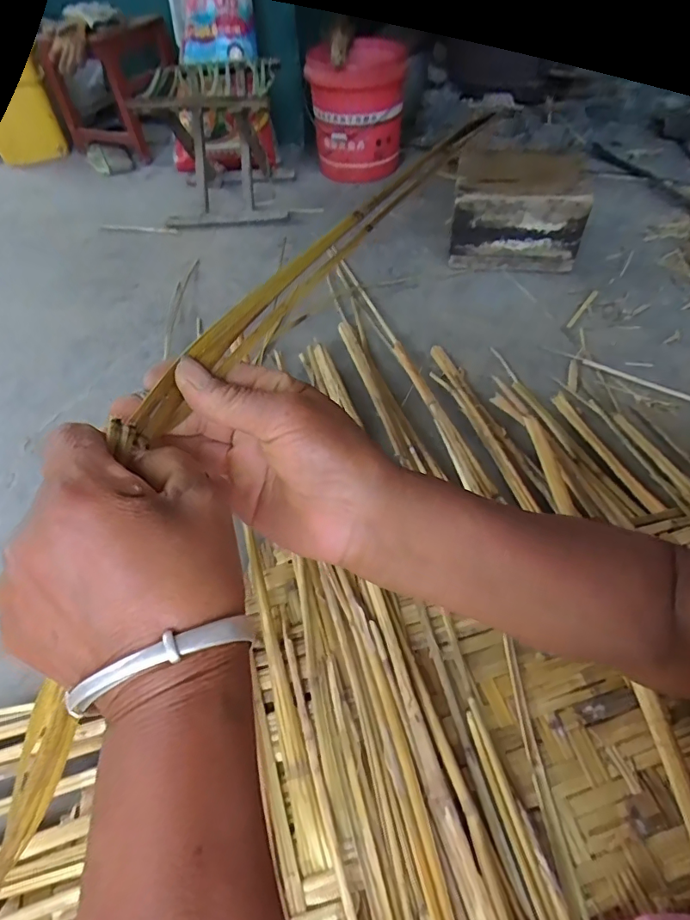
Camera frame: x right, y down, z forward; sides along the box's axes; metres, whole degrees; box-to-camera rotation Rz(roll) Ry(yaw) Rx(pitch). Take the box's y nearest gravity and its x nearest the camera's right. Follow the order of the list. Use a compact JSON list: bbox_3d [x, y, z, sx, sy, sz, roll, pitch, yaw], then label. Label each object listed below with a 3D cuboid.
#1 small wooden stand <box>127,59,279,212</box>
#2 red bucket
[{"bbox_3d":[-0.320,-0.776,1.197,0.311,0.241,0.286,0,50,4],"label":"small wooden stand"},{"bbox_3d":[0.030,-0.885,1.267,0.223,0.281,0.273,-4,50,1],"label":"red bucket"}]

